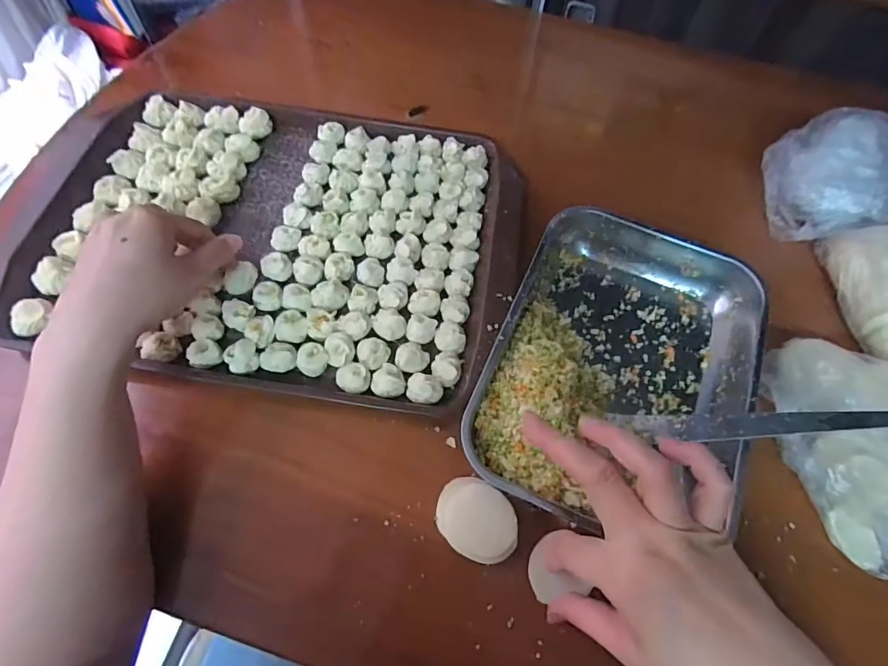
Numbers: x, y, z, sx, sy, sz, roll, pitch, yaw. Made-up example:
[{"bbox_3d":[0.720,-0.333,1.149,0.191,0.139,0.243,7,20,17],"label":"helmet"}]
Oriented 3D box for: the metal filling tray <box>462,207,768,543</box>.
[{"bbox_3d":[0.137,0.023,0.360,0.181,0.048,0.253,23,64,8],"label":"metal filling tray"}]

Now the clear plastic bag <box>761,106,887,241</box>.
[{"bbox_3d":[0.377,-0.143,0.433,0.123,0.074,0.110,2,63,-2],"label":"clear plastic bag"}]

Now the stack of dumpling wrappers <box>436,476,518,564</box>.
[{"bbox_3d":[0.022,0.128,0.317,0.044,0.019,0.057,-37,71,-19],"label":"stack of dumpling wrappers"}]

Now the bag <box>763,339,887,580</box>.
[{"bbox_3d":[0.318,0.081,0.330,0.123,0.064,0.178,-11,64,-9],"label":"bag"}]

